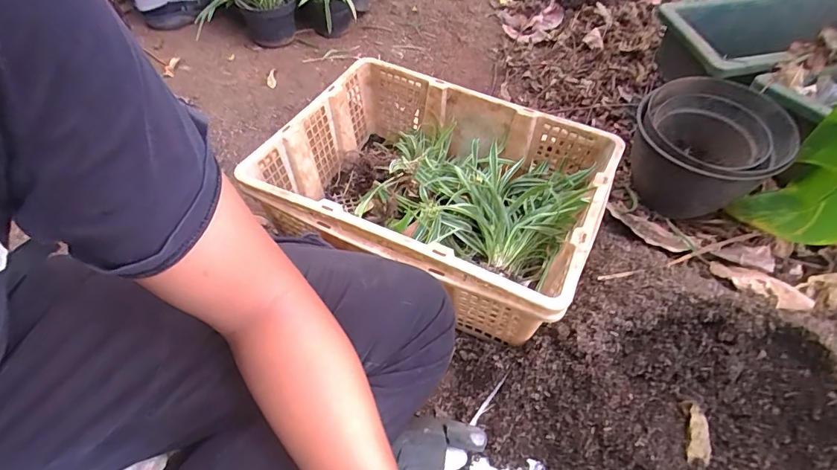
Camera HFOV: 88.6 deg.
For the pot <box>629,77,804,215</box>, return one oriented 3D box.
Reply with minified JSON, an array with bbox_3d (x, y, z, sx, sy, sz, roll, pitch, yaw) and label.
[{"bbox_3d":[0.495,-0.141,0.777,0.212,0.188,0.223,1,53,-1],"label":"pot"}]

